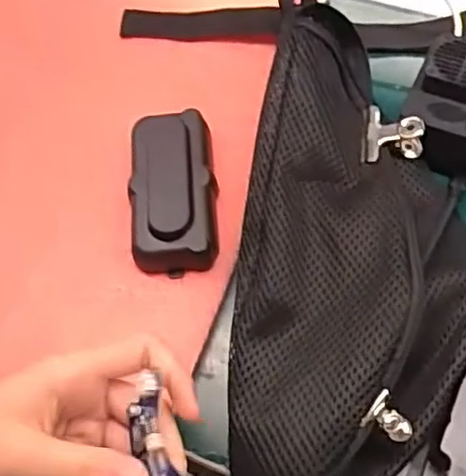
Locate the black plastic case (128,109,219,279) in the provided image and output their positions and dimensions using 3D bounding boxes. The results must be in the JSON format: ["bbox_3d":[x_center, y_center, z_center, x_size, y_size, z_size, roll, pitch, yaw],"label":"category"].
[{"bbox_3d":[-0.037,-0.031,0.401,0.050,0.024,0.103,-8,62,0],"label":"black plastic case"}]

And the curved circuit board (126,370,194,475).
[{"bbox_3d":[-0.031,0.092,0.287,0.024,0.008,0.060,-47,50,24],"label":"curved circuit board"}]

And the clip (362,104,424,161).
[{"bbox_3d":[0.094,-0.058,0.390,0.034,0.022,0.039,11,63,10],"label":"clip"}]

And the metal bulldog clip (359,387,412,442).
[{"bbox_3d":[0.075,0.085,0.312,0.022,0.010,0.020,34,69,19],"label":"metal bulldog clip"}]

